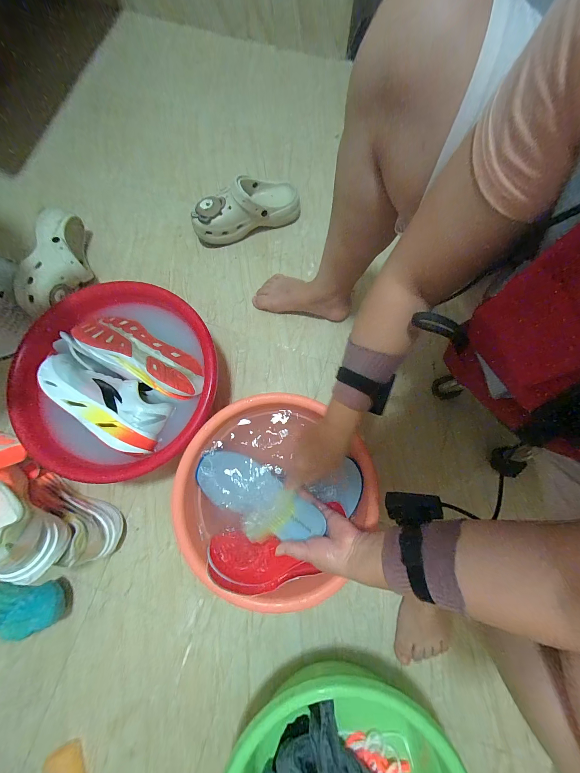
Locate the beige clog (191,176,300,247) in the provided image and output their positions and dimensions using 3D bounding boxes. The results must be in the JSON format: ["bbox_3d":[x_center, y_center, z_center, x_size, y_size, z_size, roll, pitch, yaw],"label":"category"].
[{"bbox_3d":[-0.109,-0.431,0.667,0.253,0.102,0.094,-22,78,-4],"label":"beige clog"}]

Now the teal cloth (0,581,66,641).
[{"bbox_3d":[-0.505,0.417,0.520,0.156,0.055,0.083,-2,77,1],"label":"teal cloth"}]

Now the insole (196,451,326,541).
[{"bbox_3d":[-0.055,0.190,0.483,0.233,0.034,0.091,22,79,17],"label":"insole"}]

